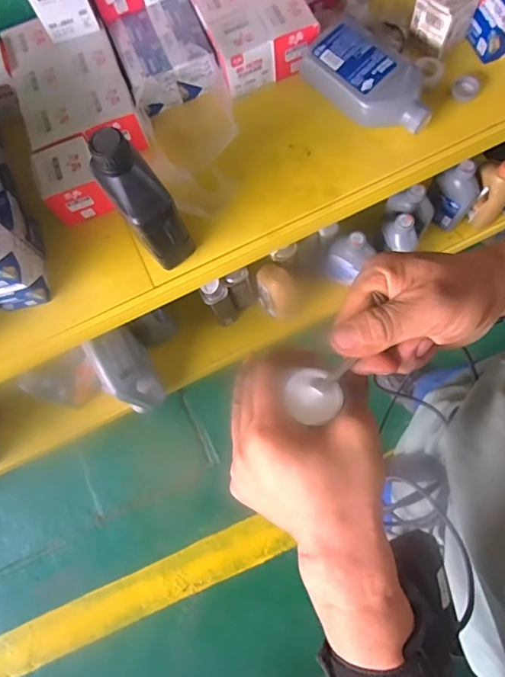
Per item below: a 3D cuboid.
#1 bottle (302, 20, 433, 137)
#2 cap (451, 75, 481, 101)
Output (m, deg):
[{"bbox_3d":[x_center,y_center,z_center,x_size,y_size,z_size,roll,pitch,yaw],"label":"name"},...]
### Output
[{"bbox_3d":[0.187,-0.408,0.738,0.117,0.080,0.227,-38,75,-5],"label":"bottle"},{"bbox_3d":[0.342,-0.402,0.740,0.041,0.014,0.044,-1,74,5],"label":"cap"}]

